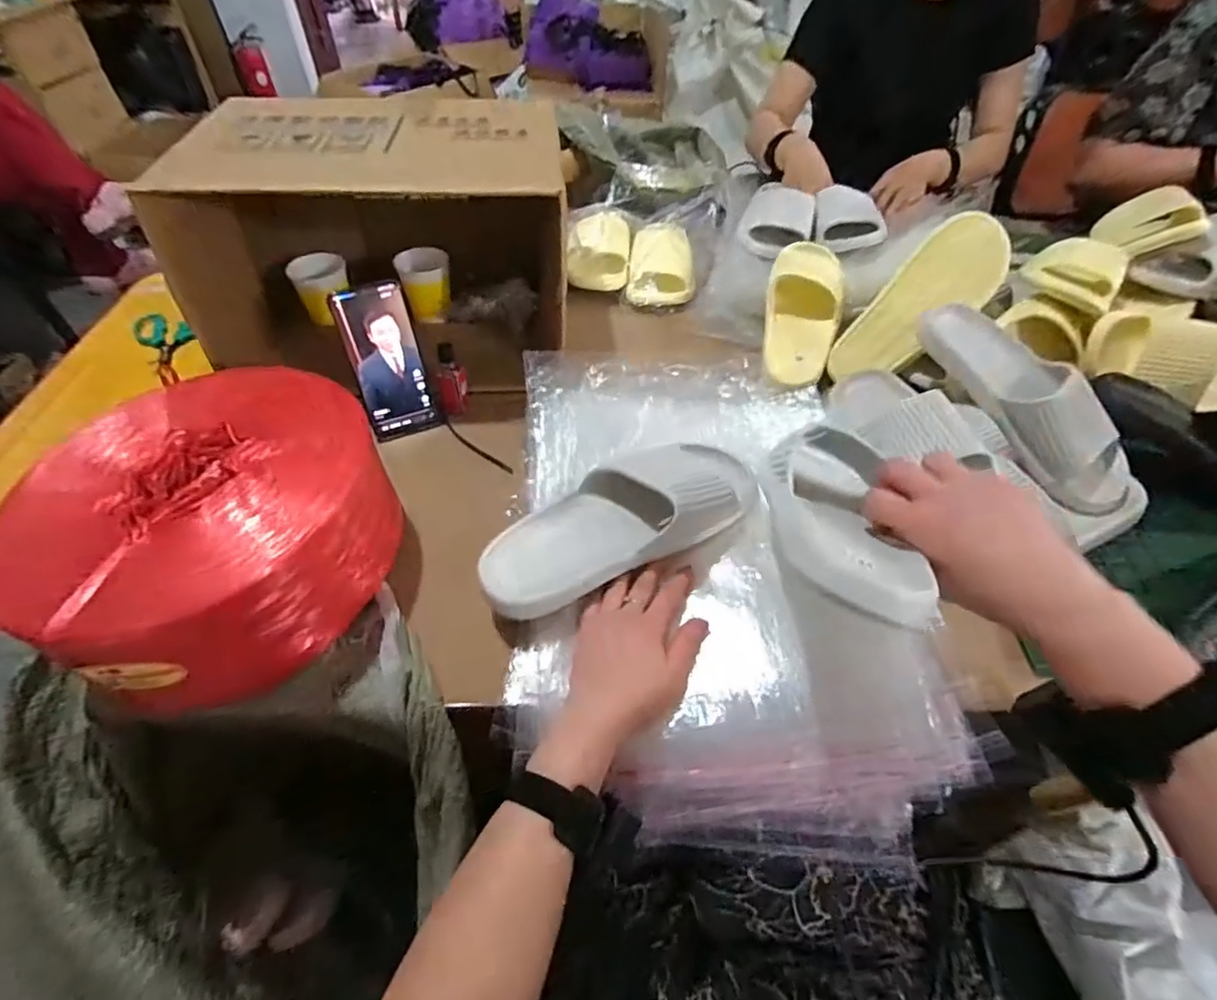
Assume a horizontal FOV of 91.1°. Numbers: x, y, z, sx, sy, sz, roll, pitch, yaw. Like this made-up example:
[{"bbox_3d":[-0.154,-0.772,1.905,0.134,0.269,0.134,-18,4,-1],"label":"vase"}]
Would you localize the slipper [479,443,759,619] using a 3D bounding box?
[{"bbox_3d":[0.014,0.010,0.538,0.272,0.060,0.105,-25,53,-23],"label":"slipper"}]

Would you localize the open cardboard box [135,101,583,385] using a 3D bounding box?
[{"bbox_3d":[-0.250,-0.297,0.729,0.389,0.265,0.295,-1,48,-2],"label":"open cardboard box"}]

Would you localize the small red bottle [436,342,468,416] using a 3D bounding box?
[{"bbox_3d":[-0.179,-0.136,0.684,0.032,0.080,0.028,-12,49,-11],"label":"small red bottle"}]

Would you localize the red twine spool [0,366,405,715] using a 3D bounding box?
[{"bbox_3d":[-0.326,0.025,0.509,0.240,0.134,0.274,25,53,20],"label":"red twine spool"}]

